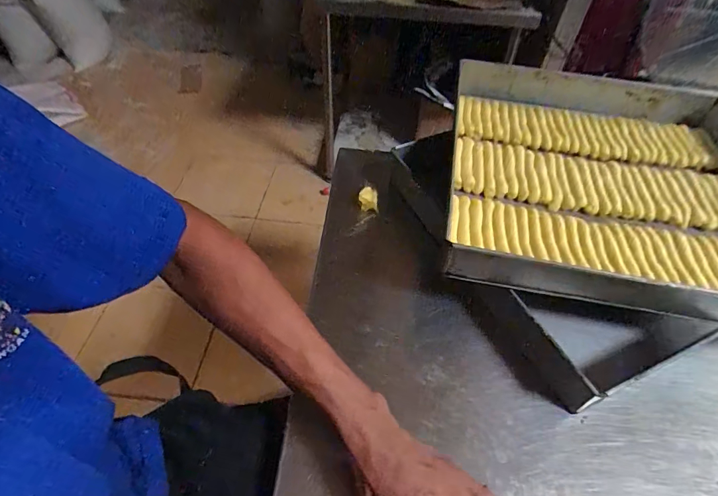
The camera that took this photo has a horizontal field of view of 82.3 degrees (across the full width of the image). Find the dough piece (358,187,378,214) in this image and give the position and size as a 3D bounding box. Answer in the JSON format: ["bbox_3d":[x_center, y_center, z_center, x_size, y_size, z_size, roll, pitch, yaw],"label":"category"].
[{"bbox_3d":[0.013,-0.070,0.608,0.027,0.024,0.033,-4,49,-7],"label":"dough piece"}]

